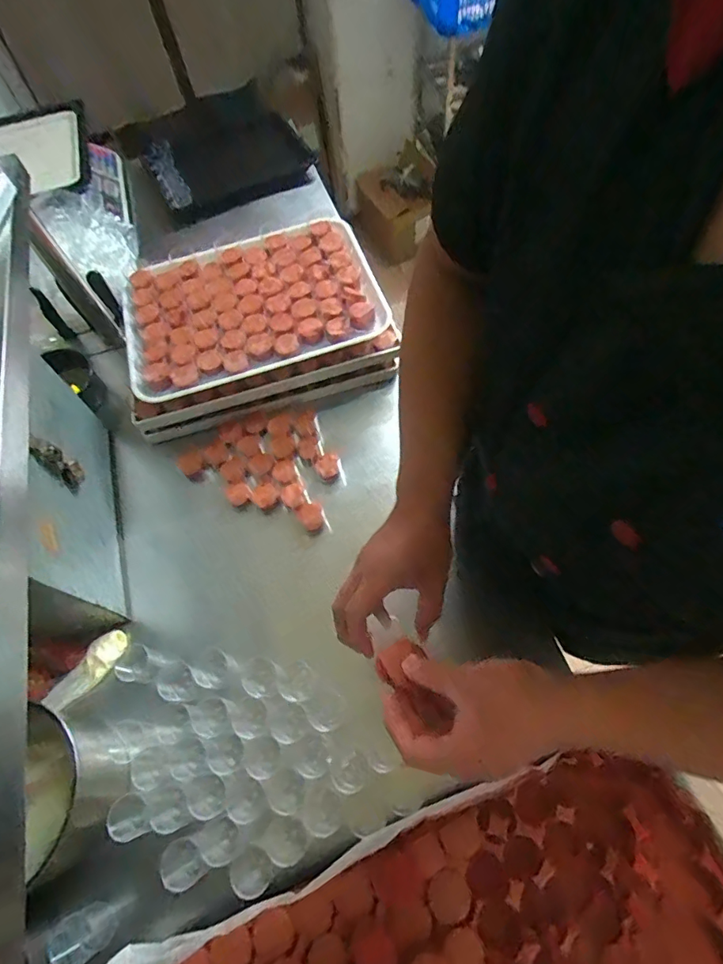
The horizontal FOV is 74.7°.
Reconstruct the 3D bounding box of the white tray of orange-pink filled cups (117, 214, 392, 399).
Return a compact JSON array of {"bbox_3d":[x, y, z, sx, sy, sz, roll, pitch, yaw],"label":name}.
[{"bbox_3d":[-0.186,-0.308,0.801,0.415,0.038,0.298,-16,60,-6],"label":"white tray of orange-pink filled cups"}]

